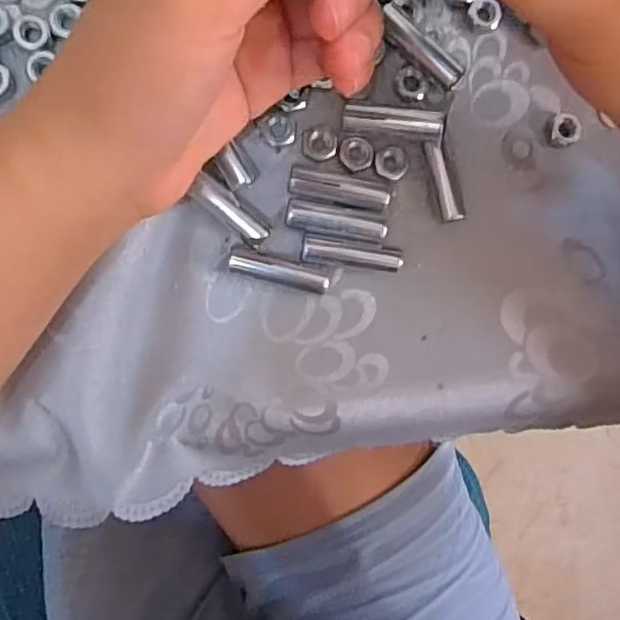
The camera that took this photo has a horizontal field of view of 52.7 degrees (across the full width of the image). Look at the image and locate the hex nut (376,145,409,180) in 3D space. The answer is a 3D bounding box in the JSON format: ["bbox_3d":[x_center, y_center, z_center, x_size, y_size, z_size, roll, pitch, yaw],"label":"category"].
[{"bbox_3d":[0.033,-0.059,0.248,0.013,0.006,0.013,37,86,-6],"label":"hex nut"}]

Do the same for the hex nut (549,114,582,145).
[{"bbox_3d":[0.105,-0.075,0.259,0.014,0.004,0.012,0,91,-7],"label":"hex nut"}]

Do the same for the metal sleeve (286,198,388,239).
[{"bbox_3d":[0.010,-0.035,0.245,0.039,0.008,0.011,9,89,-7],"label":"metal sleeve"}]

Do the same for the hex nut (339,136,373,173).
[{"bbox_3d":[0.018,-0.062,0.245,0.013,0.004,0.012,40,86,-6],"label":"hex nut"}]

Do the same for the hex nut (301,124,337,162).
[{"bbox_3d":[0.004,-0.066,0.245,0.013,0.005,0.013,0,91,-7],"label":"hex nut"}]

